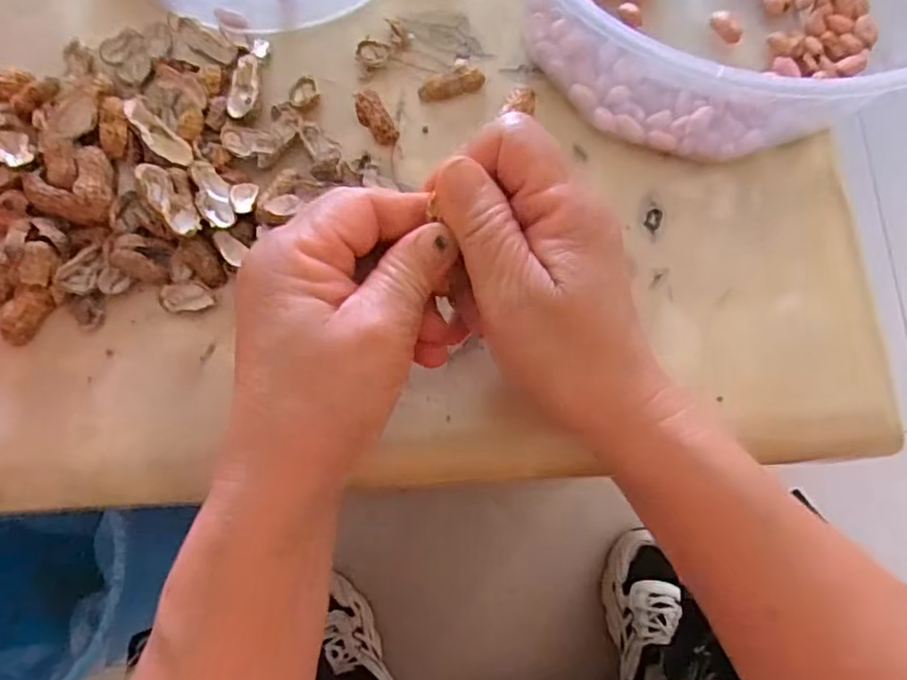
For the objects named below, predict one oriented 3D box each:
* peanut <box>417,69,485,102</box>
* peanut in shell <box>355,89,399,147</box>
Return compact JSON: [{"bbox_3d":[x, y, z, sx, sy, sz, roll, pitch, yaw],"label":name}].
[{"bbox_3d":[-0.001,-0.126,0.306,0.032,0.009,0.009,-12,76,-3],"label":"peanut"},{"bbox_3d":[-0.037,-0.106,0.298,0.013,0.013,0.024,-29,77,-7],"label":"peanut in shell"}]

